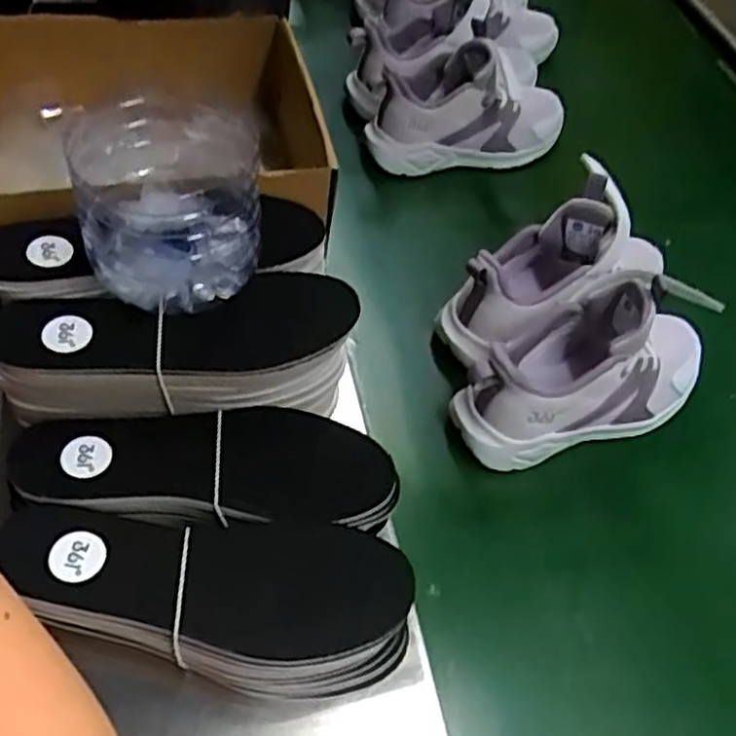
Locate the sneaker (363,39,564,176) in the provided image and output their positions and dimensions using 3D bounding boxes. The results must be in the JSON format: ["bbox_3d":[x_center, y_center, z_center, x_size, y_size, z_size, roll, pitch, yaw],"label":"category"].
[{"bbox_3d":[0.093,-0.256,0.717,0.190,0.110,0.092,-9,52,-12],"label":"sneaker"}]

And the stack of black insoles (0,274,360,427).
[{"bbox_3d":[-0.114,-0.012,0.463,0.204,0.060,0.073,-2,51,-7],"label":"stack of black insoles"}]

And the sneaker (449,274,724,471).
[{"bbox_3d":[0.161,-0.006,0.521,0.193,0.142,0.065,-12,53,-15],"label":"sneaker"}]

